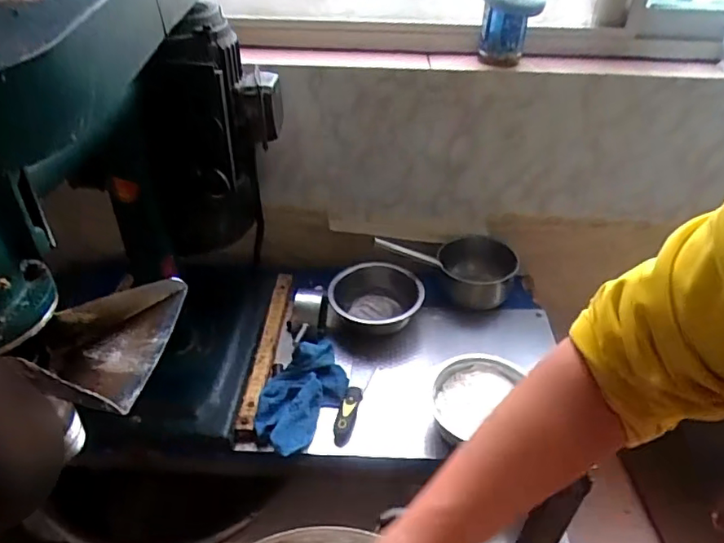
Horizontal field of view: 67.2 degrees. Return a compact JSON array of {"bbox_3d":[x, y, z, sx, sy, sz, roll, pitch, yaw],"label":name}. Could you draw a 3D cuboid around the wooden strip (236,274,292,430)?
[{"bbox_3d":[-0.173,0.129,1.015,0.030,0.021,0.375,3,37,1],"label":"wooden strip"}]

